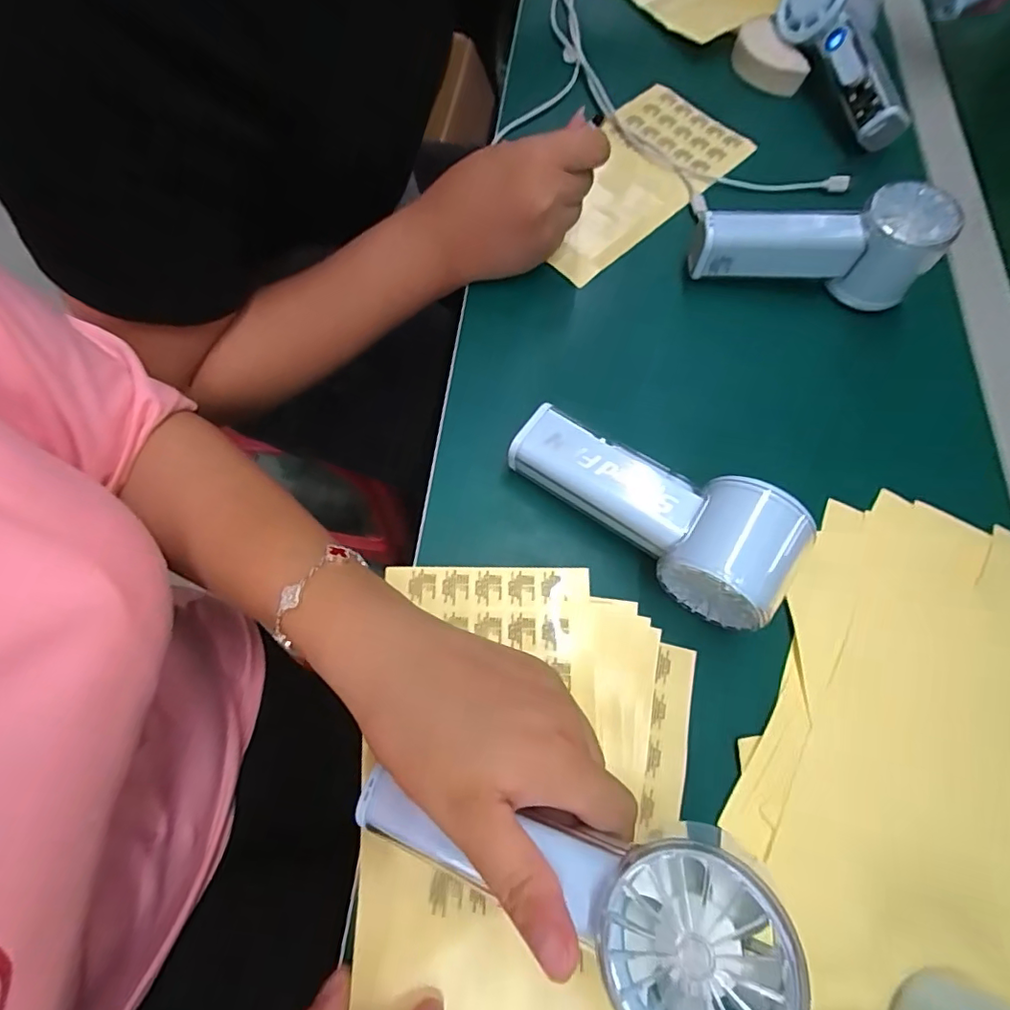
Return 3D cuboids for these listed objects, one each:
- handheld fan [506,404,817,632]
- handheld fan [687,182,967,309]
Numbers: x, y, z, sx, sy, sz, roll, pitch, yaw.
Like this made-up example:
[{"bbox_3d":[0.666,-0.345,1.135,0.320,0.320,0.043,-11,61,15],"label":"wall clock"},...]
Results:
[{"bbox_3d":[0.070,-0.001,0.276,0.150,0.062,0.059,33,70,7],"label":"handheld fan"},{"bbox_3d":[0.205,-0.177,0.354,0.152,0.057,0.051,11,69,-1],"label":"handheld fan"}]

